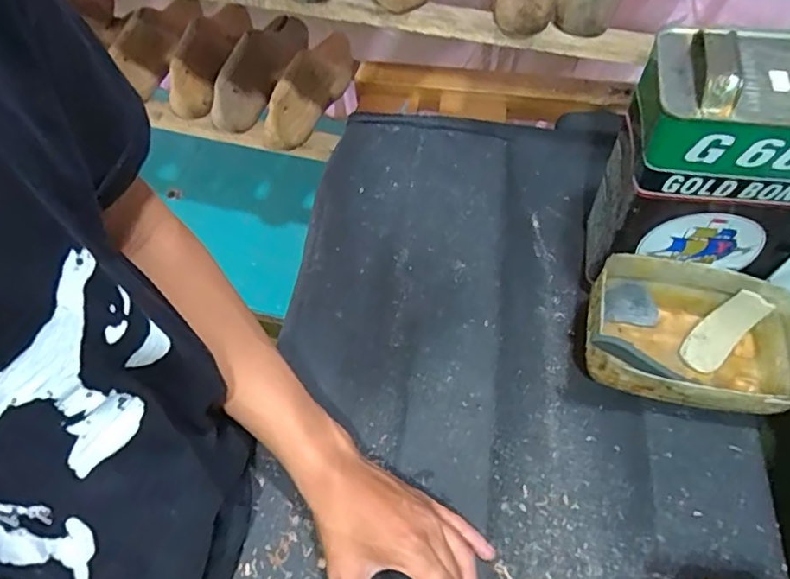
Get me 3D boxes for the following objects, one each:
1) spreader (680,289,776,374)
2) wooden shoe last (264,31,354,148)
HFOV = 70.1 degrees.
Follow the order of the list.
[{"bbox_3d":[0.313,0.040,0.538,0.089,0.019,0.037,-47,66,6],"label":"spreader"},{"bbox_3d":[-0.107,-0.280,0.759,0.057,0.065,0.209,18,60,11],"label":"wooden shoe last"}]

